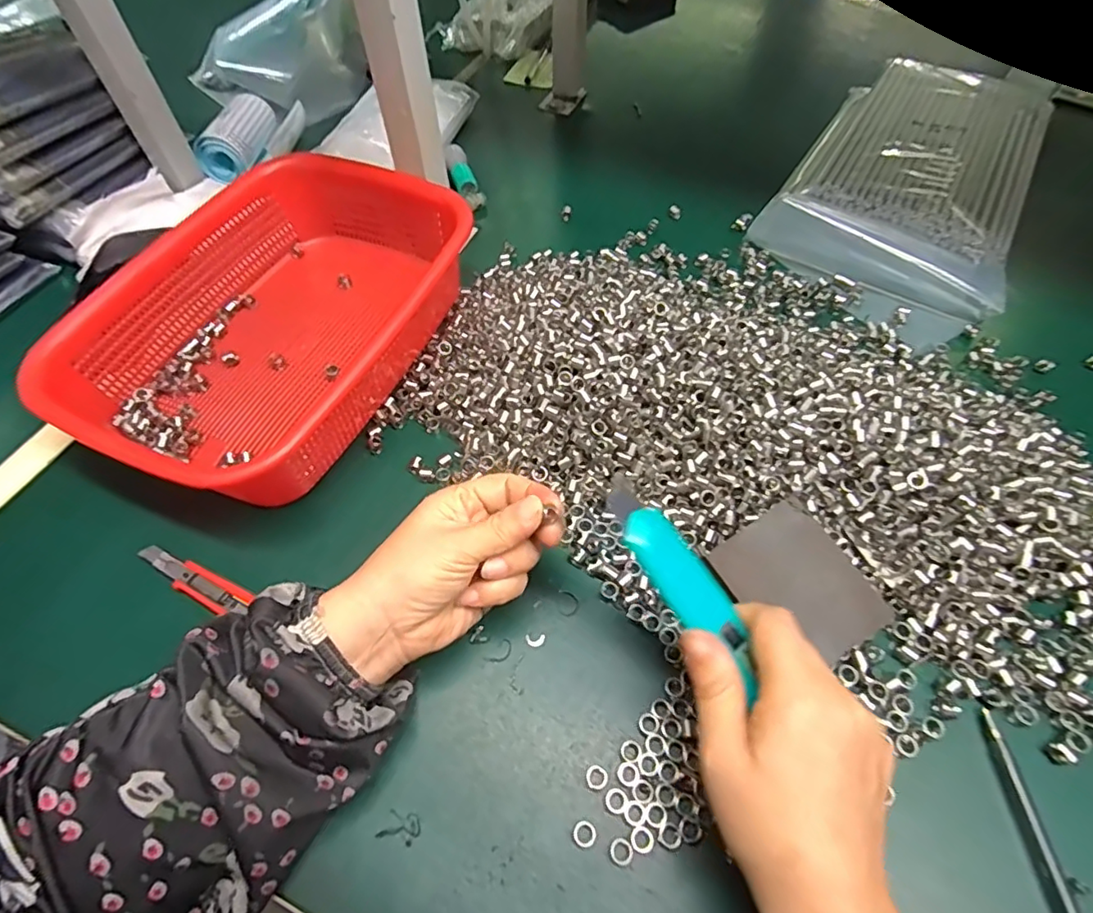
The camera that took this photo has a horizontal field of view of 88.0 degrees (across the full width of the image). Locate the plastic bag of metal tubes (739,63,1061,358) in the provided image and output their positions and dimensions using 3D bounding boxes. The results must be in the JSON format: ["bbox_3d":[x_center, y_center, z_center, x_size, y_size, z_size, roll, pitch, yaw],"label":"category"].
[{"bbox_3d":[0.355,-0.274,0.550,0.204,0.044,0.417,27,60,18],"label":"plastic bag of metal tubes"}]

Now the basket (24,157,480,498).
[{"bbox_3d":[-0.190,-0.102,0.413,0.208,0.078,0.279,22,59,15],"label":"basket"}]

